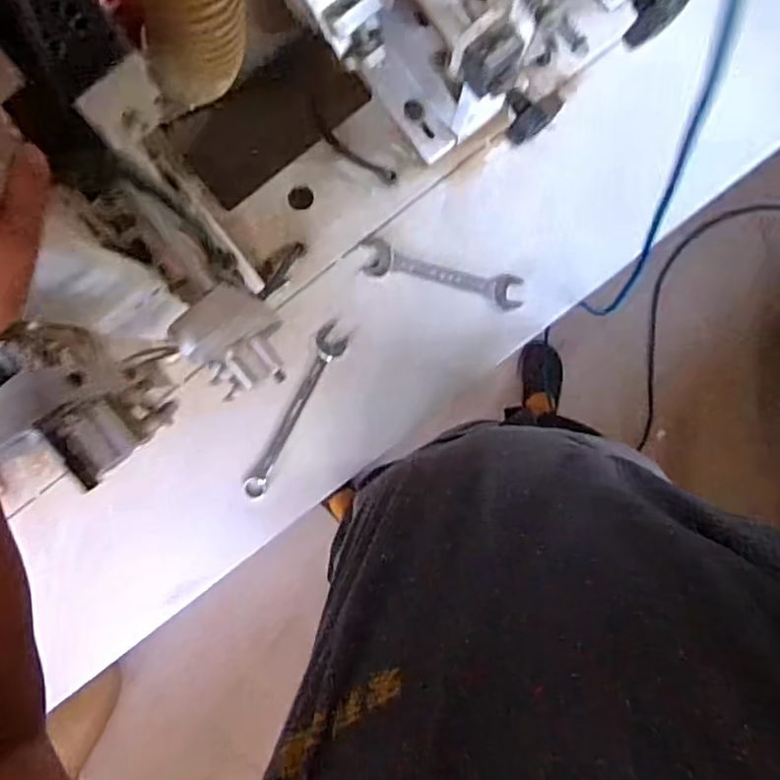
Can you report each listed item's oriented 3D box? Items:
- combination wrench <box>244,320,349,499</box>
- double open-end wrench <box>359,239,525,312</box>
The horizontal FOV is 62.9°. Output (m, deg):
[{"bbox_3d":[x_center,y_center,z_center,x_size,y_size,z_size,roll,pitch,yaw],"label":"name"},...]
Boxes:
[{"bbox_3d":[-0.144,0.032,0.949,0.044,0.012,0.282,29,92,-3],"label":"combination wrench"},{"bbox_3d":[0.079,-0.170,0.941,0.236,0.010,0.050,14,93,-2],"label":"double open-end wrench"}]

